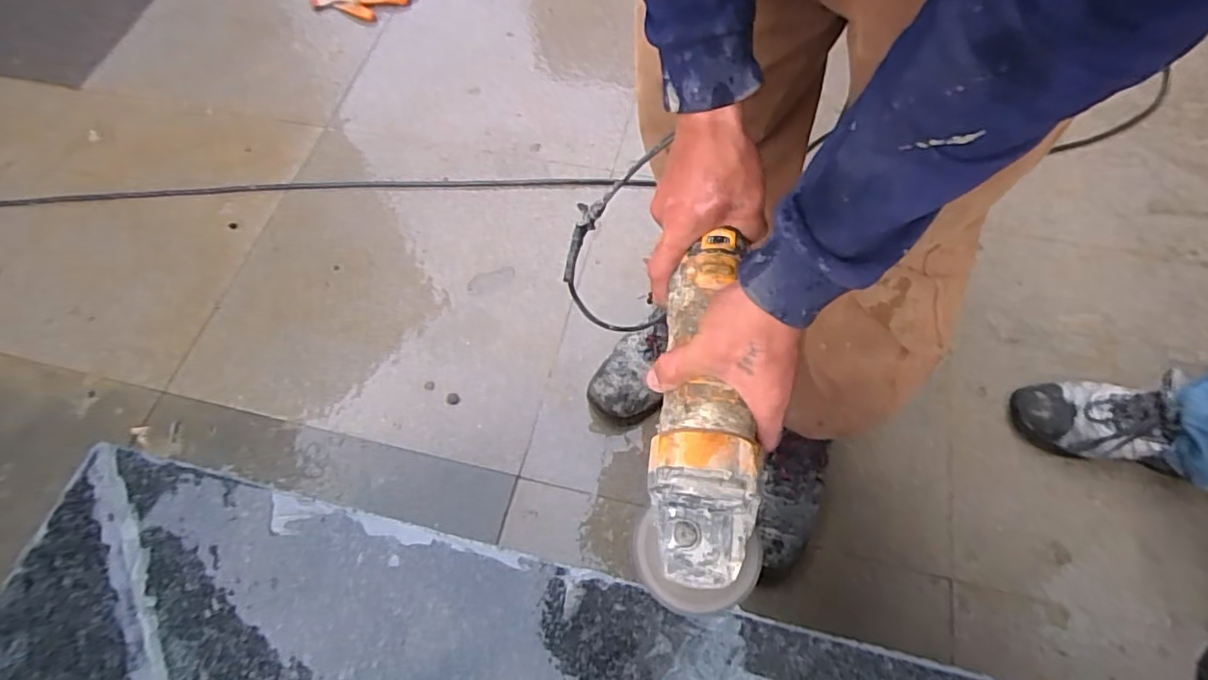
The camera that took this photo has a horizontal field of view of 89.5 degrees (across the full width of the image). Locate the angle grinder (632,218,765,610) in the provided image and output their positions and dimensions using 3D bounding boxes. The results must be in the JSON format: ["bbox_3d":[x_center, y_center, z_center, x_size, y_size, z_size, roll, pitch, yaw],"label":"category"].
[{"bbox_3d":[0.065,0.050,0.418,0.074,0.084,0.250,2,83,5],"label":"angle grinder"}]

